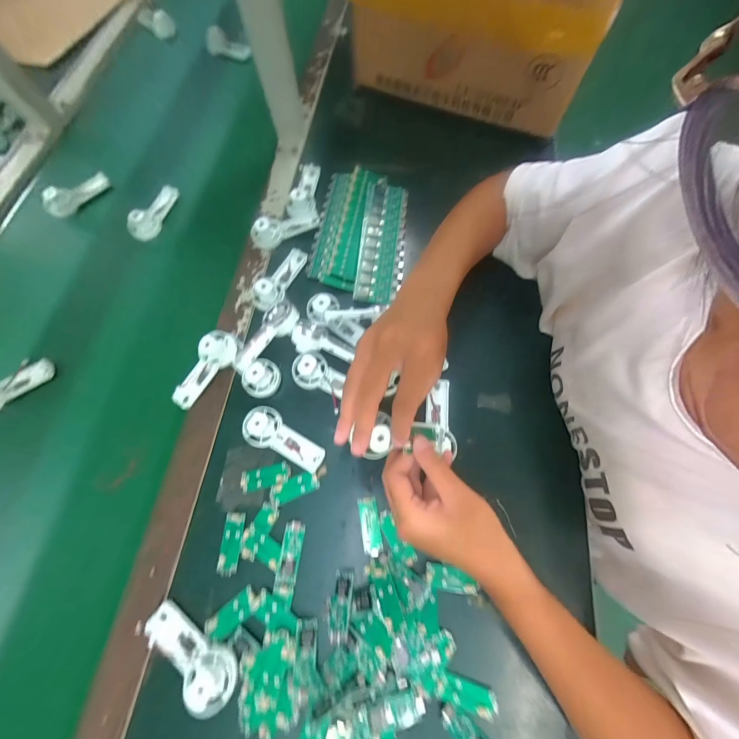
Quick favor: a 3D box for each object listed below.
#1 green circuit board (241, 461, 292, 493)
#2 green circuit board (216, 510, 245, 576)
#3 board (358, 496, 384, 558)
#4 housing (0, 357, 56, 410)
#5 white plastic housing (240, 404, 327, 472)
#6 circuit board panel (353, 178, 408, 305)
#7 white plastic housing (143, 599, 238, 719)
[{"bbox_3d":[-0.109,0.113,0.331,0.051,0.005,0.023,-13,70,-5],"label":"green circuit board"},{"bbox_3d":[-0.137,0.172,0.311,0.020,0.004,0.055,1,70,0],"label":"green circuit board"},{"bbox_3d":[0.001,0.157,0.318,0.019,0.007,0.053,-9,70,-3],"label":"board"},{"bbox_3d":[-0.431,0.017,0.371,0.039,0.027,0.093,40,74,13],"label":"housing"},{"bbox_3d":[-0.091,0.073,0.334,0.092,0.028,0.041,26,72,9],"label":"white plastic housing"},{"bbox_3d":[0.018,-0.176,0.418,0.059,0.011,0.195,5,70,2],"label":"circuit board panel"},{"bbox_3d":[-0.158,0.247,0.271,0.095,0.027,0.035,31,72,11],"label":"white plastic housing"}]

